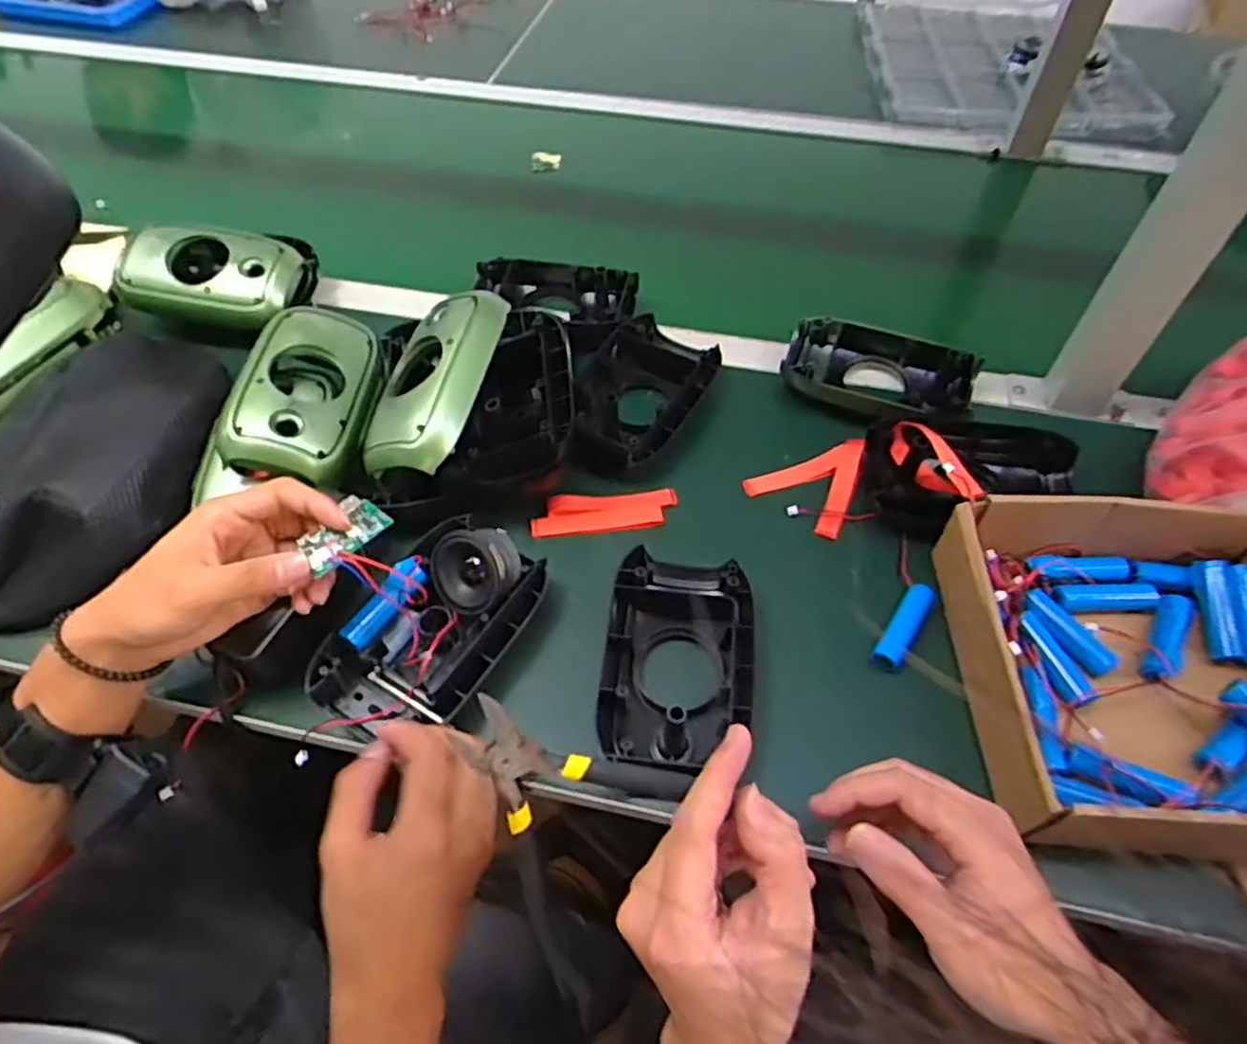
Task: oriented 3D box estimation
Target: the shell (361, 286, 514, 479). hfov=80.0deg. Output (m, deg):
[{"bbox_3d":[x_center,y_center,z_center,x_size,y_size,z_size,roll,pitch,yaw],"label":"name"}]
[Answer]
[{"bbox_3d":[-0.137,-0.103,0.553,0.067,0.040,0.149,0,63,30],"label":"shell"}]

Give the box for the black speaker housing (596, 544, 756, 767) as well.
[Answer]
[{"bbox_3d":[0.036,0.086,0.490,0.096,0.032,0.140,7,54,4],"label":"black speaker housing"}]

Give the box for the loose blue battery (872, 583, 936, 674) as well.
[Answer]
[{"bbox_3d":[0.191,0.073,0.507,0.019,0.025,0.065,30,59,19],"label":"loose blue battery"}]

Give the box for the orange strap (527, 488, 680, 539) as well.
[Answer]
[{"bbox_3d":[-0.015,-0.008,0.579,0.111,0.009,0.033,-5,54,-4],"label":"orange strap"}]

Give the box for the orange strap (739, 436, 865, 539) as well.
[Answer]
[{"bbox_3d":[0.144,-0.036,0.592,0.078,0.012,0.084,19,77,18],"label":"orange strap"}]

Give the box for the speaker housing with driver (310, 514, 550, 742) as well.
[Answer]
[{"bbox_3d":[-0.129,0.065,0.488,0.105,0.055,0.155,28,59,18],"label":"speaker housing with driver"}]

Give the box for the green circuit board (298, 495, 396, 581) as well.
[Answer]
[{"bbox_3d":[-0.164,0.007,0.440,0.030,0.008,0.050,30,59,19],"label":"green circuit board"}]

